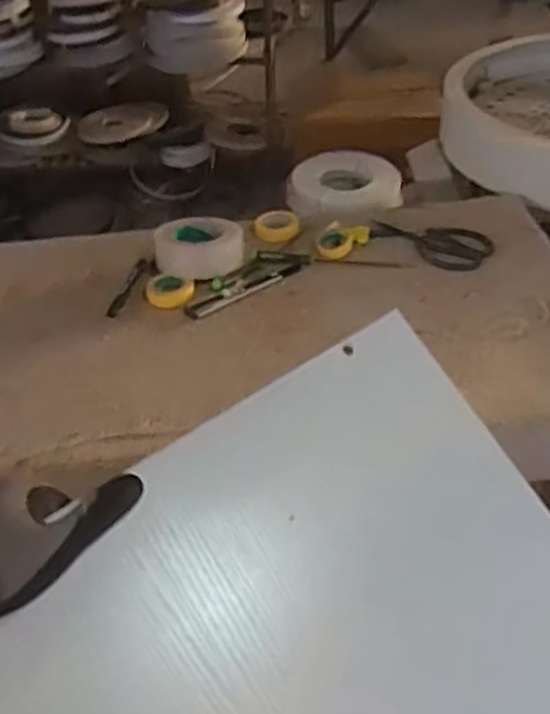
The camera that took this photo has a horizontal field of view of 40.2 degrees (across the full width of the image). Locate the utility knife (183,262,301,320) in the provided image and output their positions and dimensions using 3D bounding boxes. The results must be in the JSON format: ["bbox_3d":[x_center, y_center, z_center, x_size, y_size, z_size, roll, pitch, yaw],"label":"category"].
[{"bbox_3d":[-0.040,-0.092,1.035,0.179,0.007,0.030,-24,45,-23],"label":"utility knife"}]

